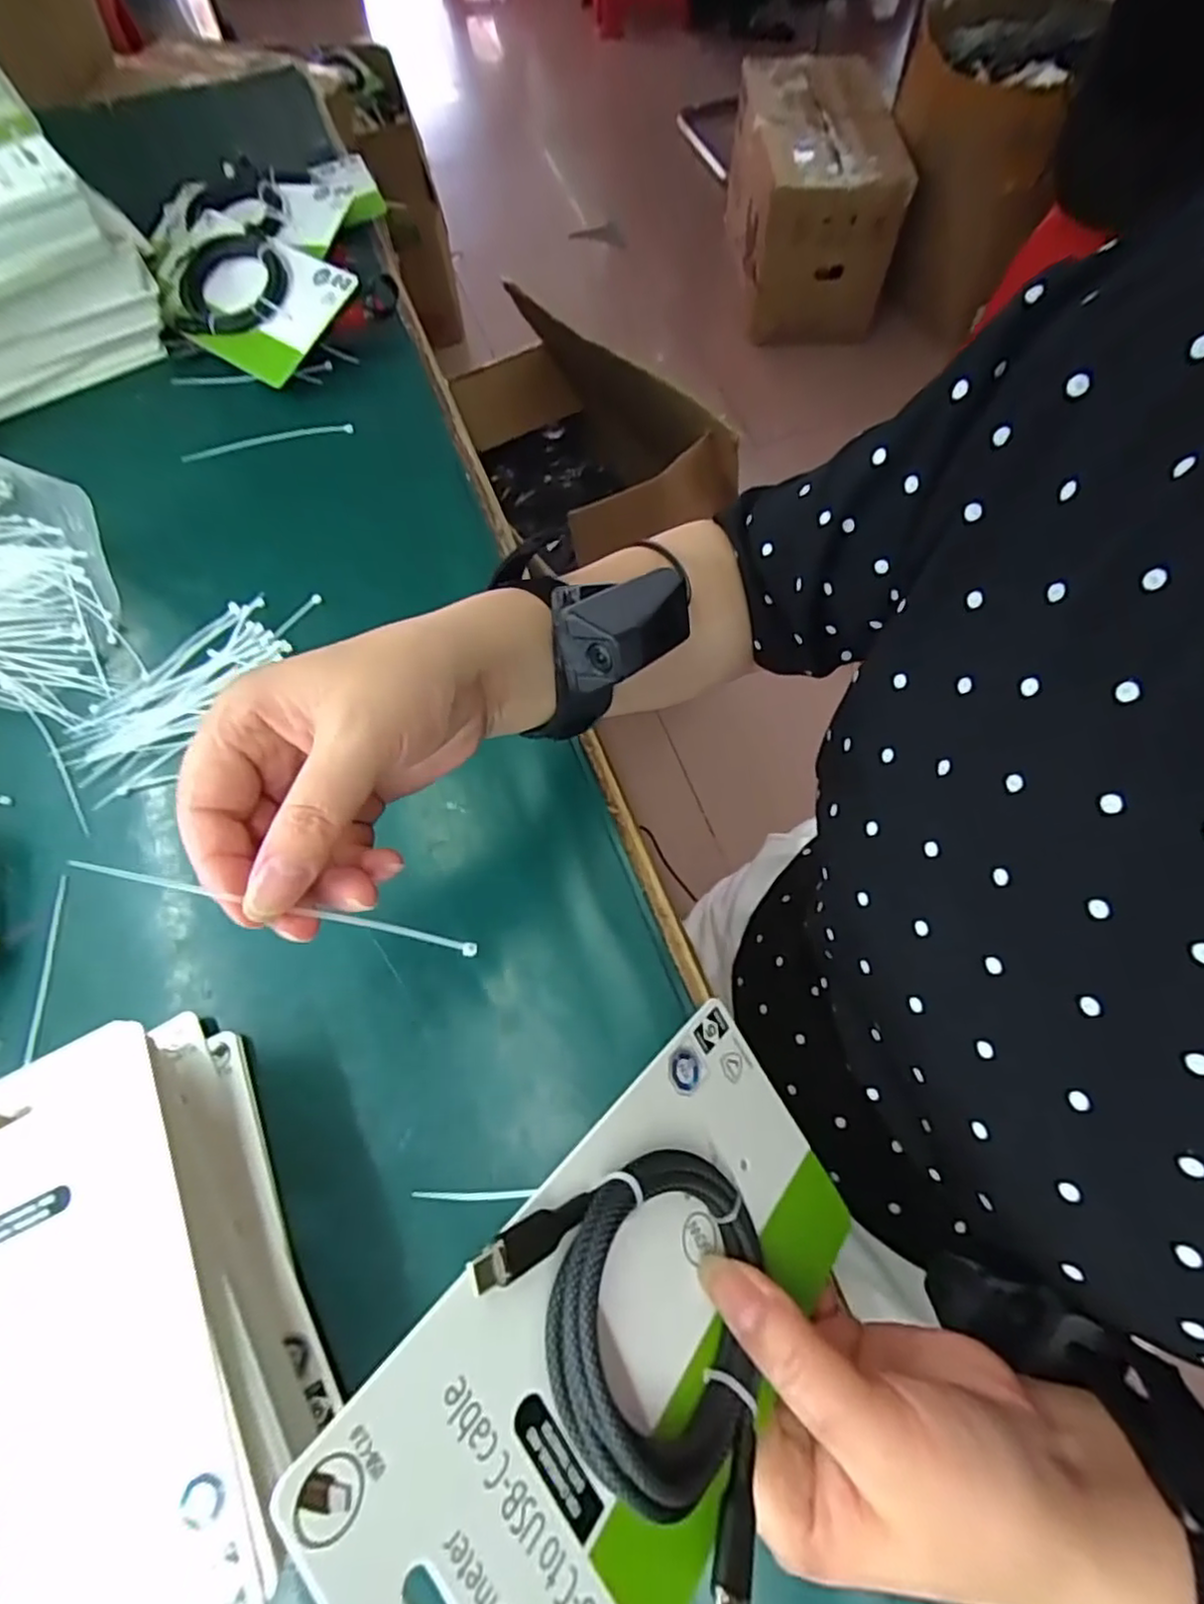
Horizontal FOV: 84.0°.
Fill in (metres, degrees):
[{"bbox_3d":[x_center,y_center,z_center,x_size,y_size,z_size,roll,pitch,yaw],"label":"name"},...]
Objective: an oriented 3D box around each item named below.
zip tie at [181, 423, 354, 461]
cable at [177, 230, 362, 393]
[{"bbox_3d":[-0.232,-0.252,0.466,0.115,0.010,0.009,-14,67,-8],"label":"zip tie"},{"bbox_3d":[-0.254,-0.367,0.486,0.129,0.015,0.095,34,91,9],"label":"cable"}]

